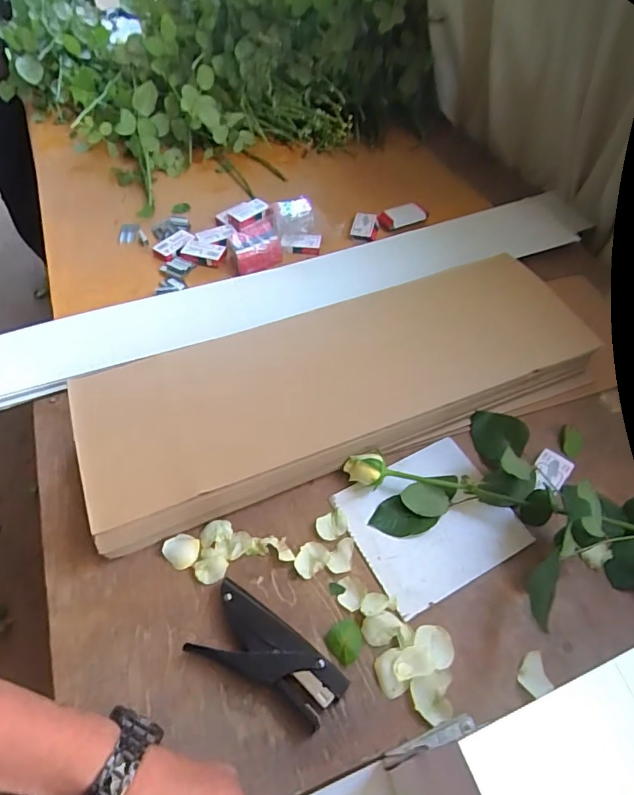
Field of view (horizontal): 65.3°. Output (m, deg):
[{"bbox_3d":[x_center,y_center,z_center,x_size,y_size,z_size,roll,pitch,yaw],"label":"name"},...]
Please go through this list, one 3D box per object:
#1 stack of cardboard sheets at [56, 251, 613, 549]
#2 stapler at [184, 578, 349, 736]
[{"bbox_3d":[0.039,-0.015,0.634,0.655,0.064,0.216,-18,55,-12],"label":"stack of cardboard sheets"},{"bbox_3d":[-0.044,0.243,0.469,0.145,0.025,0.067,23,57,18],"label":"stapler"}]

